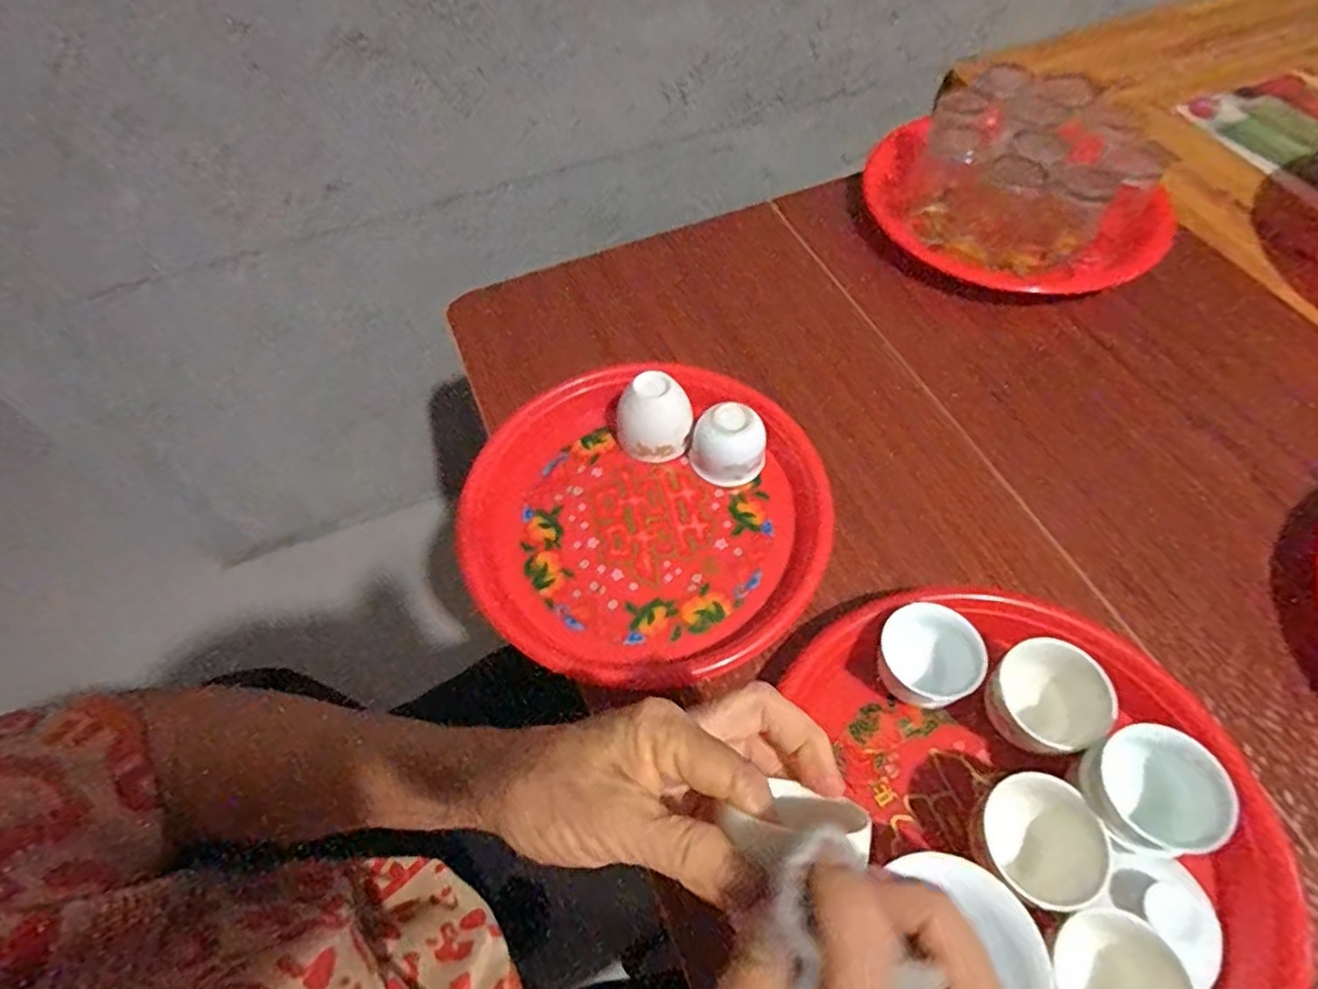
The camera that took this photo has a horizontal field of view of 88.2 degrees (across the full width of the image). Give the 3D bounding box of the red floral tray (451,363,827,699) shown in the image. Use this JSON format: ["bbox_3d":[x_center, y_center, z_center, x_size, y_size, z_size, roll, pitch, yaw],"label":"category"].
[{"bbox_3d":[-0.009,0.010,0.462,0.231,0.028,0.228,14,59,10],"label":"red floral tray"}]

